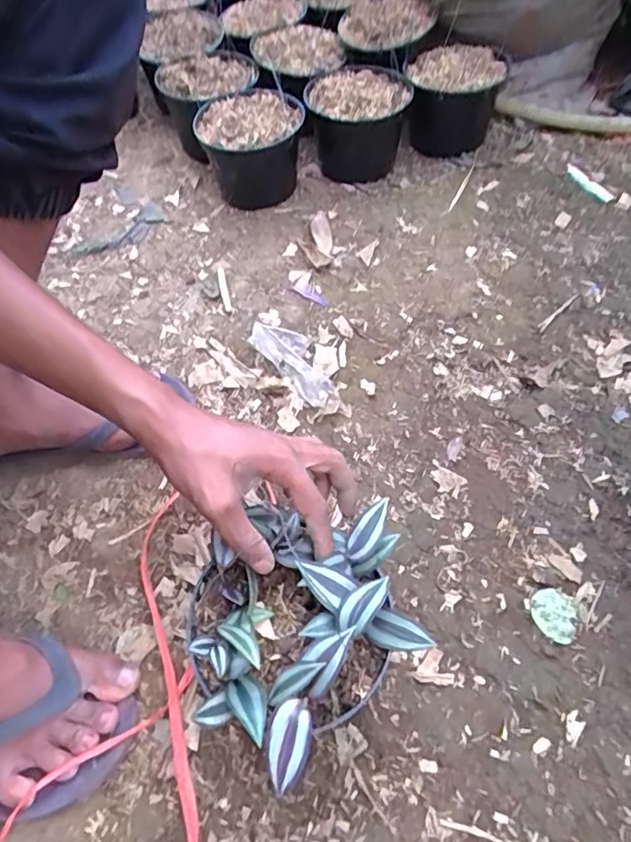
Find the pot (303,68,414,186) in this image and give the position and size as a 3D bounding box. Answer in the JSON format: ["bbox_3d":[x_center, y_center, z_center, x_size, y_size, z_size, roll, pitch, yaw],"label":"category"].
[{"bbox_3d":[0.060,-0.415,0.802,0.136,0.129,0.130,-3,59,5],"label":"pot"}]

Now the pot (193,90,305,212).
[{"bbox_3d":[-0.089,-0.382,0.793,0.142,0.119,0.145,-3,59,5],"label":"pot"}]

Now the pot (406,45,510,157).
[{"bbox_3d":[0.200,-0.472,0.822,0.141,0.127,0.139,-3,58,1],"label":"pot"}]

